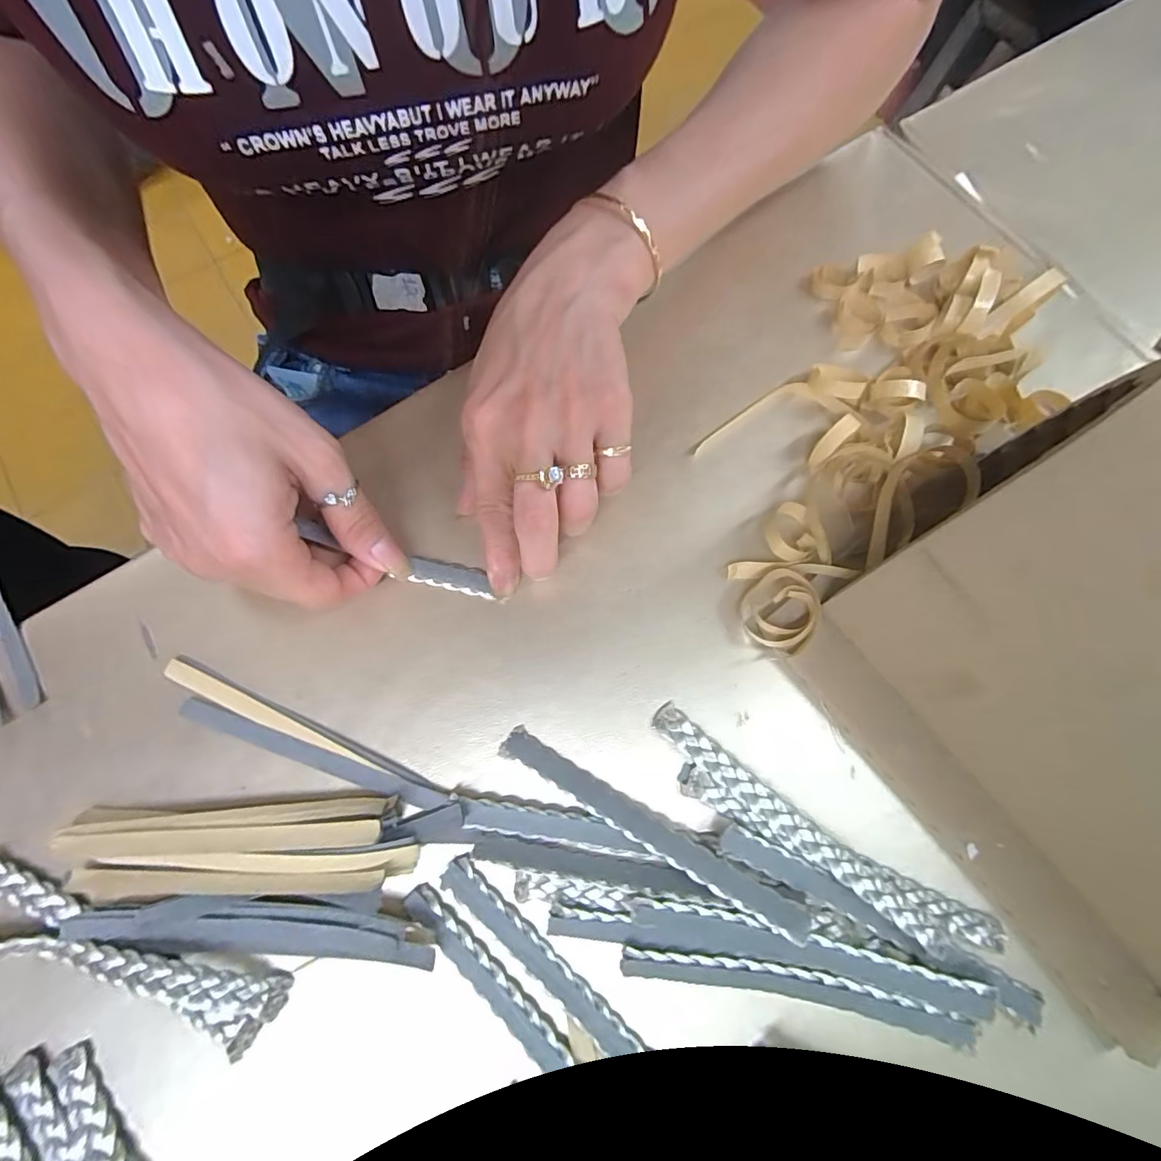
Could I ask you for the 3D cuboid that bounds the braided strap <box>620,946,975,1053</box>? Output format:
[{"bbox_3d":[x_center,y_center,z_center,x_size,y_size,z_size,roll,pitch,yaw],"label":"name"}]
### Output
[{"bbox_3d":[0.082,0.159,0.197,0.132,0.008,0.015,10,76,4],"label":"braided strap"}]

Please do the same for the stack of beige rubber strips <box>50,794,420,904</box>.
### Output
[{"bbox_3d":[-0.141,0.113,0.209,0.141,0.011,0.037,-3,75,0],"label":"stack of beige rubber strips"}]

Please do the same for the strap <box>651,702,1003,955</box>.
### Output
[{"bbox_3d":[0.096,0.105,0.208,0.152,0.011,0.023,33,78,9],"label":"strap"}]

